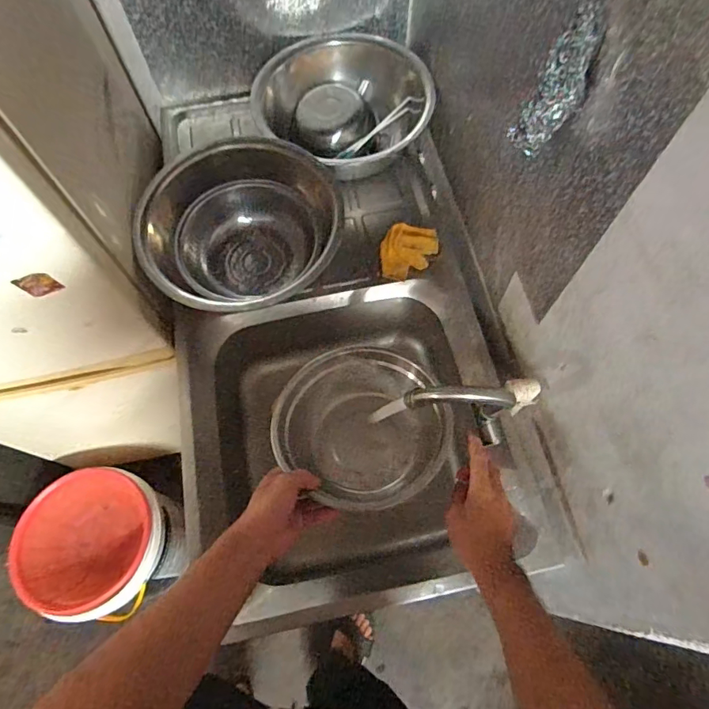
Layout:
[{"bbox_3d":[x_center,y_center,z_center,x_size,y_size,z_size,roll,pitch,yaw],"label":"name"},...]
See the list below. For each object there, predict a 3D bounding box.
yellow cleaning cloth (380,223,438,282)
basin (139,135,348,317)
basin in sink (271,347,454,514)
[{"bbox_3d":[0.095,-0.186,0.831,0.093,0.031,0.111,13,67,7],"label":"yellow cleaning cloth"},{"bbox_3d":[-0.184,-0.212,0.818,0.326,0.149,0.281,13,67,7],"label":"basin"},{"bbox_3d":[0.002,0.093,0.646,0.206,0.099,0.189,0,66,1],"label":"basin in sink"}]

